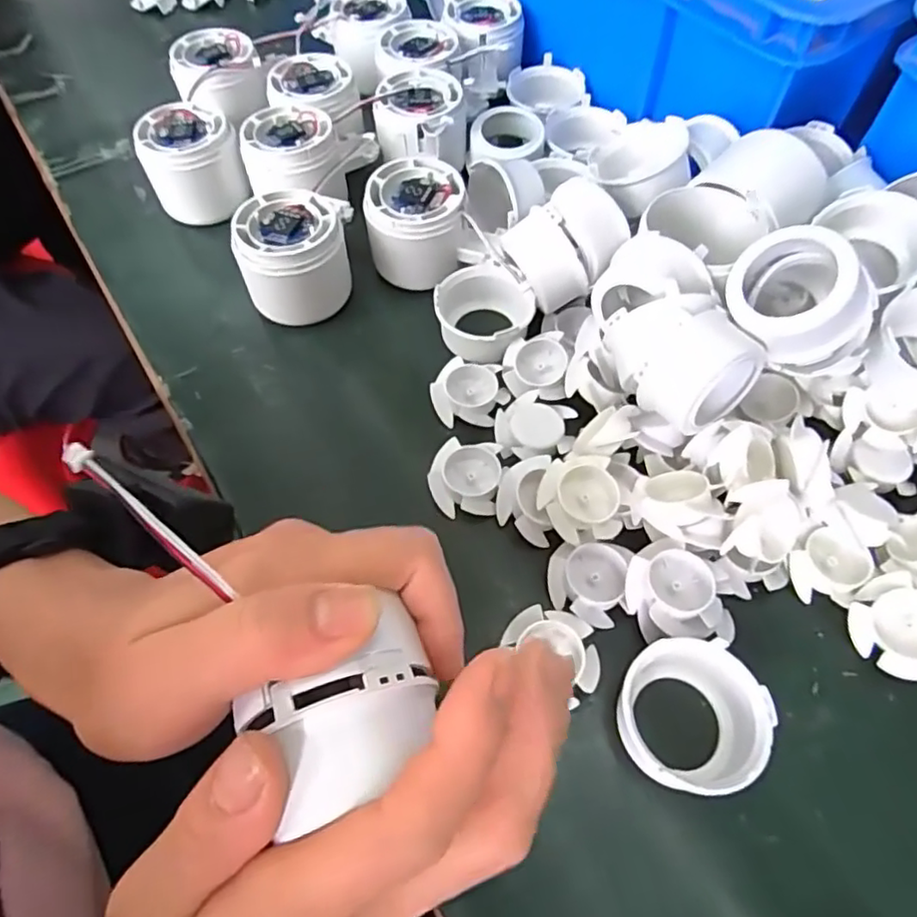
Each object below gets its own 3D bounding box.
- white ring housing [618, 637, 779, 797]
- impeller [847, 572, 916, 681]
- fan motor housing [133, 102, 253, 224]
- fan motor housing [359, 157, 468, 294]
[{"bbox_3d":[0.090,0.100,0.243,0.050,0.028,0.053,-27,64,-12],"label":"white ring housing"},{"bbox_3d":[0.183,0.069,0.256,0.035,0.016,0.036,0,90,18],"label":"impeller"},{"bbox_3d":[-0.167,-0.183,0.396,0.057,0.055,0.060,-26,64,-11],"label":"fan motor housing"},{"bbox_3d":[-0.024,-0.136,0.360,0.053,0.048,0.050,0,60,0],"label":"fan motor housing"}]

